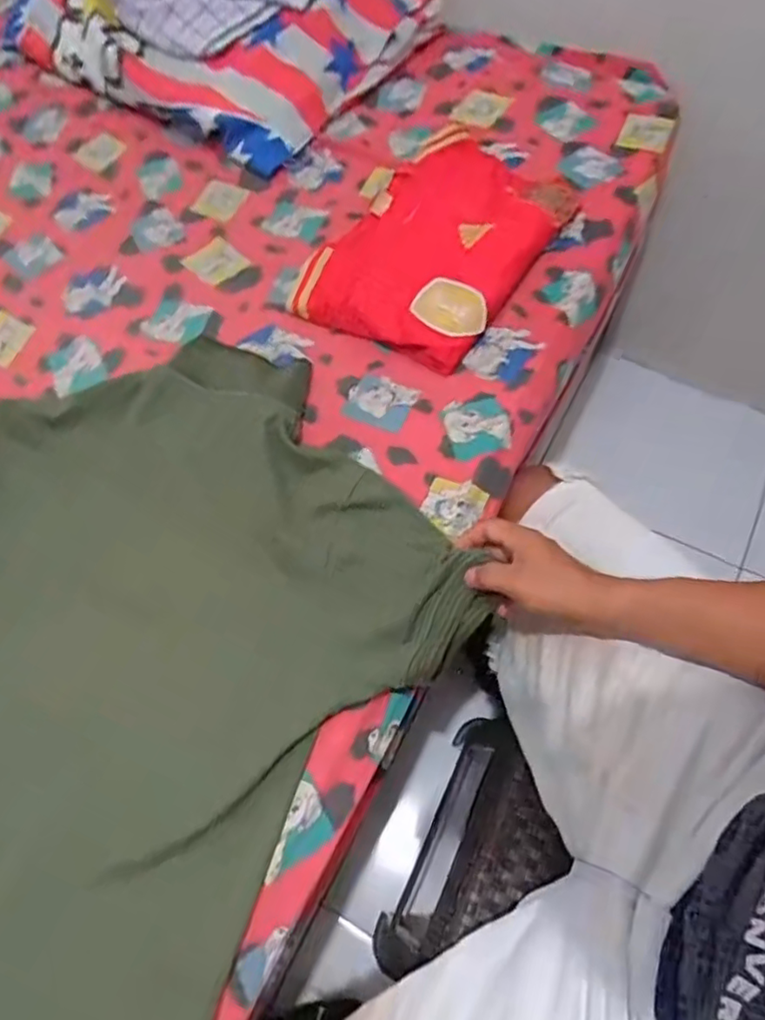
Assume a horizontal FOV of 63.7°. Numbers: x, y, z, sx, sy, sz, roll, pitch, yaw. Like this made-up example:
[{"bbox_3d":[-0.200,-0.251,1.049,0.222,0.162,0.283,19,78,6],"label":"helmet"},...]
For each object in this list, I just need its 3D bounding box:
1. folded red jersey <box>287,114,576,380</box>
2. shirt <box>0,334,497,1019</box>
[{"bbox_3d":[0.065,-0.324,0.725,0.227,0.058,0.329,32,69,14],"label":"folded red jersey"},{"bbox_3d":[-0.276,0.140,0.528,0.539,0.077,0.690,31,68,14],"label":"shirt"}]

